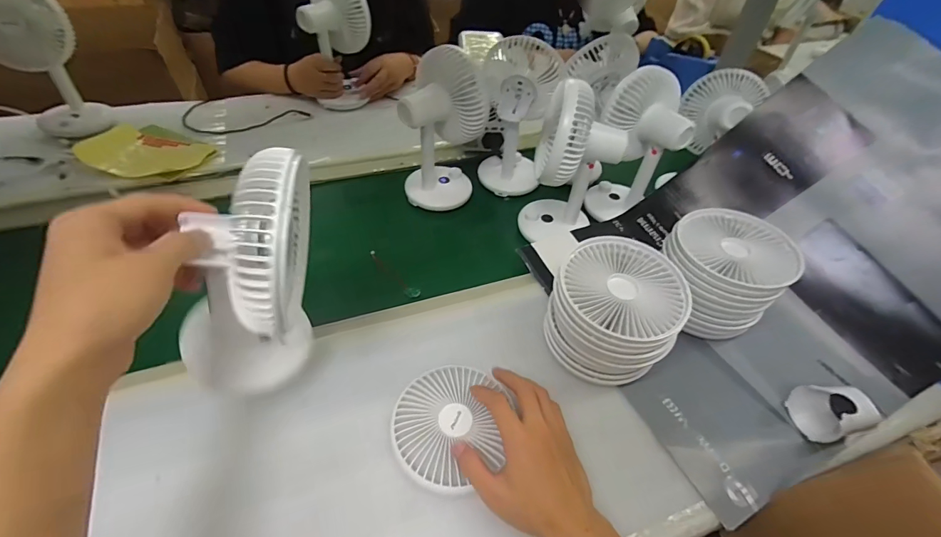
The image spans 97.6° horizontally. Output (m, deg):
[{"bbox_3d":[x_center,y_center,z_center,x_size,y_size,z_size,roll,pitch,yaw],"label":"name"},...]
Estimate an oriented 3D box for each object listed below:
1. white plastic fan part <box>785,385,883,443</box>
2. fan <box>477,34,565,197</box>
[{"bbox_3d":[0.376,0.149,0.433,0.055,0.048,0.056,-6,48,-8],"label":"white plastic fan part"},{"bbox_3d":[0.075,-0.241,0.660,0.113,0.230,0.094,7,47,3],"label":"fan"}]

